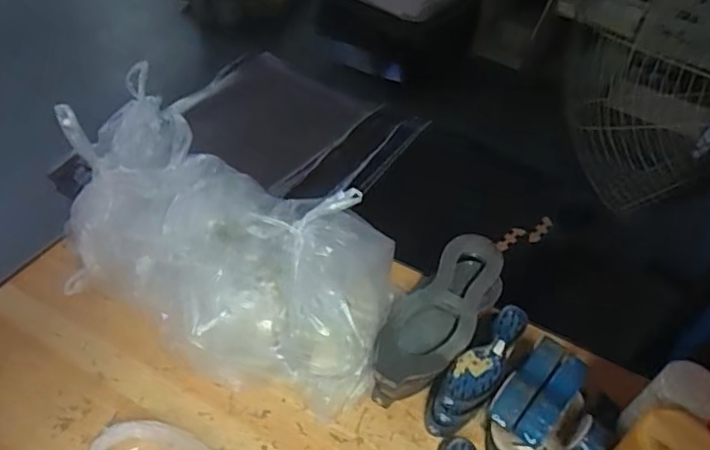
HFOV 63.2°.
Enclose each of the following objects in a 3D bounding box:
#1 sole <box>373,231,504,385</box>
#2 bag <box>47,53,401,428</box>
[{"bbox_3d":[0.121,0.112,0.792,0.105,0.033,0.278,28,49,20],"label":"sole"},{"bbox_3d":[-0.198,0.005,0.820,0.558,0.245,0.268,26,48,18],"label":"bag"}]

